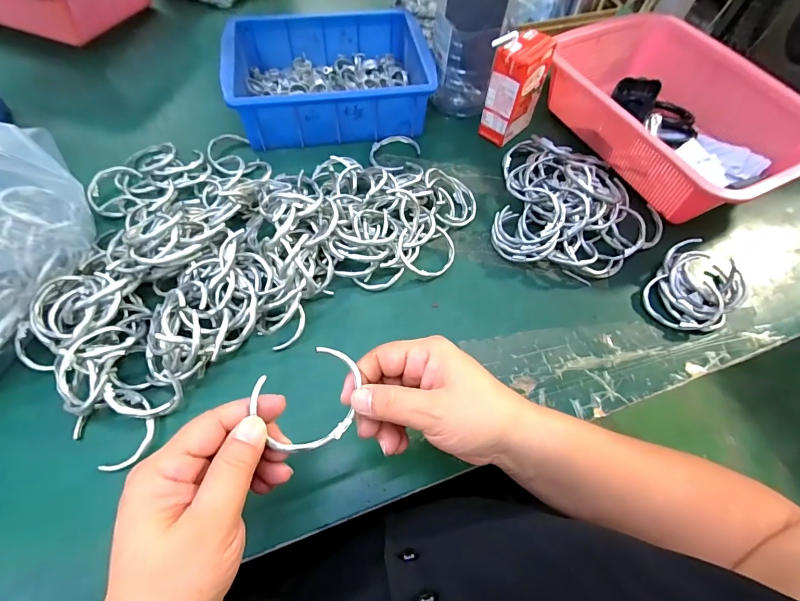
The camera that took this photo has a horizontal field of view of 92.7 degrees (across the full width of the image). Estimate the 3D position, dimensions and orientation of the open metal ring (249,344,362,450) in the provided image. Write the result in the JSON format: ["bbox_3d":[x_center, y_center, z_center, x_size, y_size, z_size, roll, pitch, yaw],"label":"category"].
[{"bbox_3d":[-0.051,0.059,0.231,0.058,0.004,0.053,4,79,-22],"label":"open metal ring"}]

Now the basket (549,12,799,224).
[{"bbox_3d":[0.335,-0.231,0.478,0.216,0.088,0.295,-26,67,-16],"label":"basket"}]

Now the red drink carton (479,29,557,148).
[{"bbox_3d":[0.141,-0.256,0.470,0.071,0.113,0.042,-38,71,-21],"label":"red drink carton"}]

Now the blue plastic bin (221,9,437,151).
[{"bbox_3d":[-0.092,-0.291,0.498,0.238,0.070,0.169,-8,63,-8],"label":"blue plastic bin"}]

